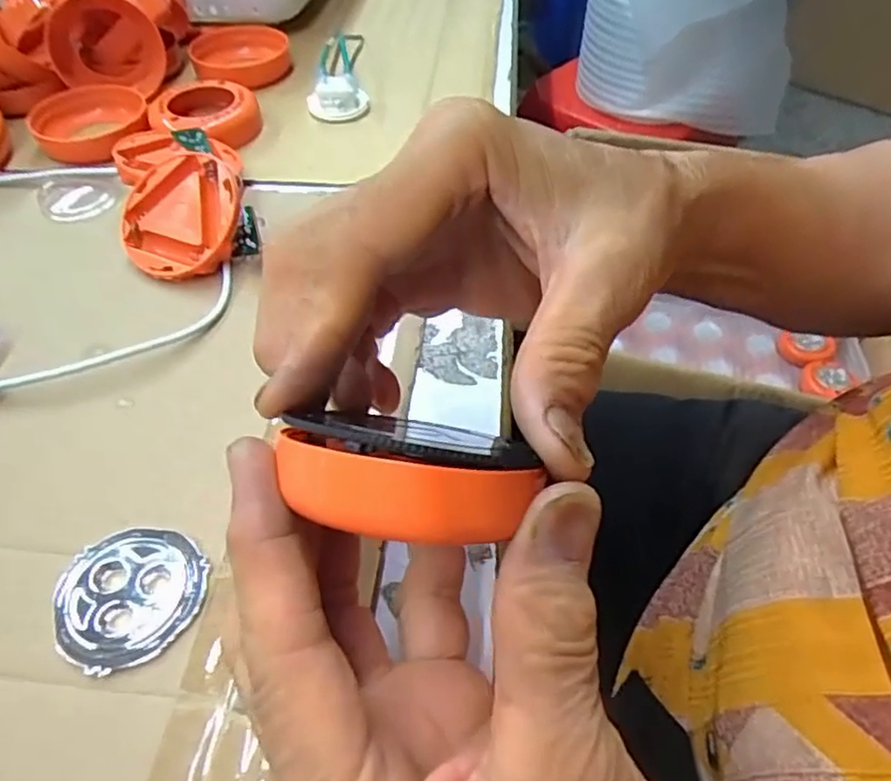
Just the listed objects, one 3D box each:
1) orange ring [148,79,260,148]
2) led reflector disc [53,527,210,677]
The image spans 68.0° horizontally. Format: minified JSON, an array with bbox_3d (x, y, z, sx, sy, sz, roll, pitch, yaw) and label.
[{"bbox_3d":[-0.150,-0.173,0.415,0.072,0.016,0.072,0,50,0],"label":"orange ring"},{"bbox_3d":[-0.106,0.069,0.224,0.047,0.006,0.047,0,50,0],"label":"led reflector disc"}]

